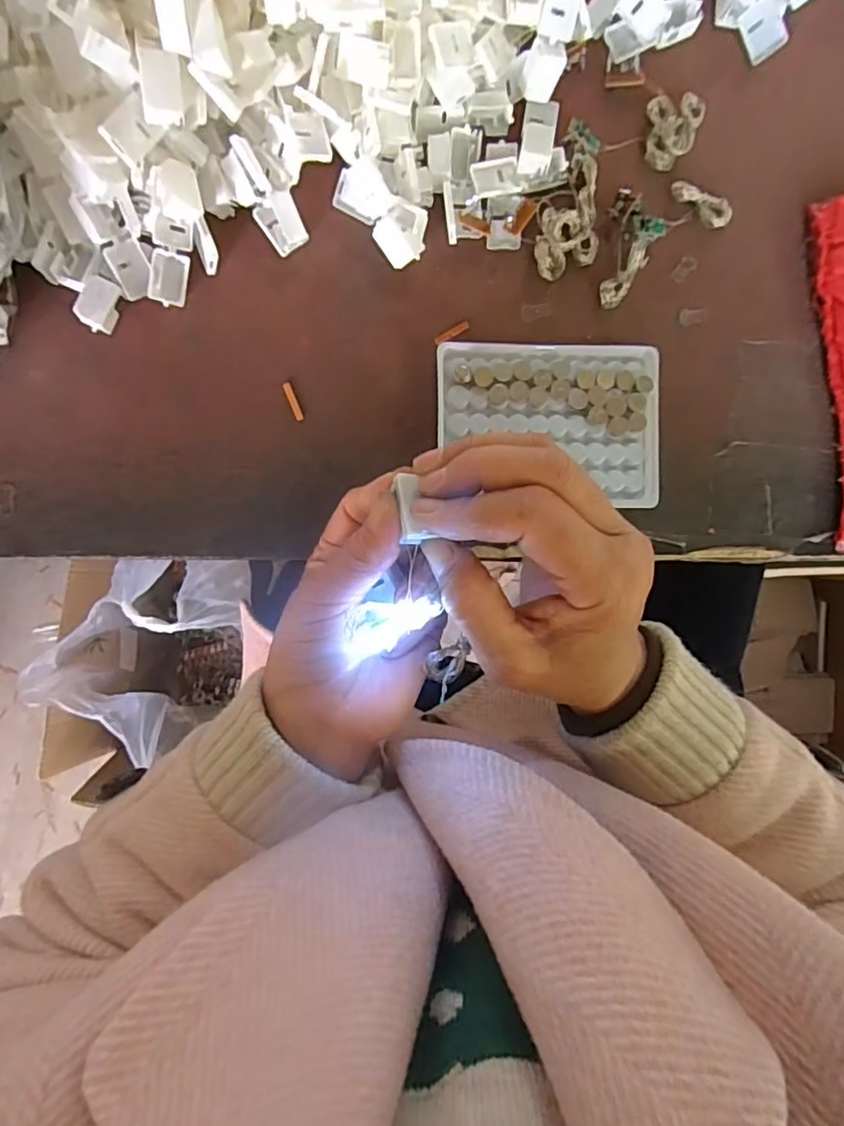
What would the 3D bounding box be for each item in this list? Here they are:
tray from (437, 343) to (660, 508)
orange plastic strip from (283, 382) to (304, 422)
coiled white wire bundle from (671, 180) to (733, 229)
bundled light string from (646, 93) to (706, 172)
[{"bbox_3d":[0.074,-0.084,0.343,0.129,0.009,0.090,2,91,-4],"label":"tray"},{"bbox_3d":[-0.074,-0.092,0.337,0.005,0.004,0.022,-21,91,-4],"label":"orange plastic strip"},{"bbox_3d":[0.166,-0.213,0.350,0.038,0.008,0.015,39,88,-4],"label":"coiled white wire bundle"},{"bbox_3d":[0.149,-0.253,0.346,0.034,0.011,0.041,-1,91,-4],"label":"bundled light string"}]

